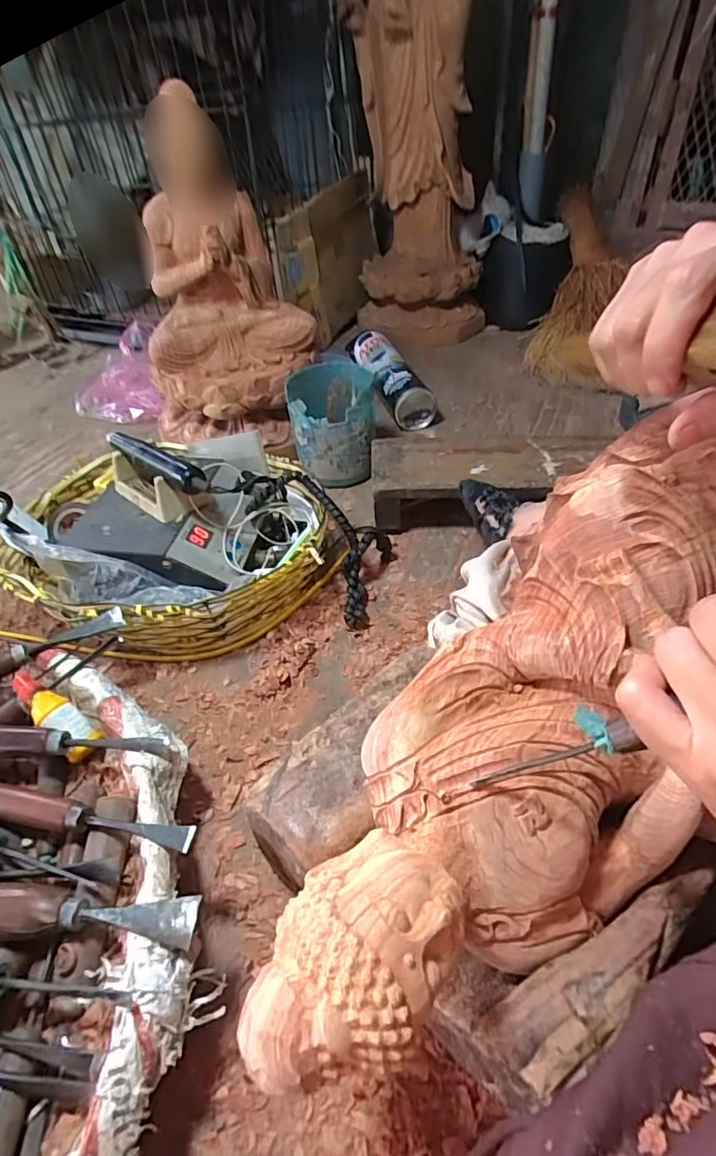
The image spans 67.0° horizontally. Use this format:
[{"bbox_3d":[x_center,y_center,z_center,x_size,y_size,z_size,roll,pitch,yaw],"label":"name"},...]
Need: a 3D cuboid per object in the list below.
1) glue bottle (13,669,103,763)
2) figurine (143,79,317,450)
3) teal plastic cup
[{"bbox_3d":[-0.214,0.093,0.379,0.082,0.031,0.024,38,55,10],"label":"glue bottle"},{"bbox_3d":[-0.166,-0.342,0.651,0.170,0.337,0.194,27,50,30],"label":"figurine"},{"bbox_3d":[-0.034,-0.199,0.708,0.104,0.120,0.114,-4,42,0],"label":"teal plastic cup"}]

